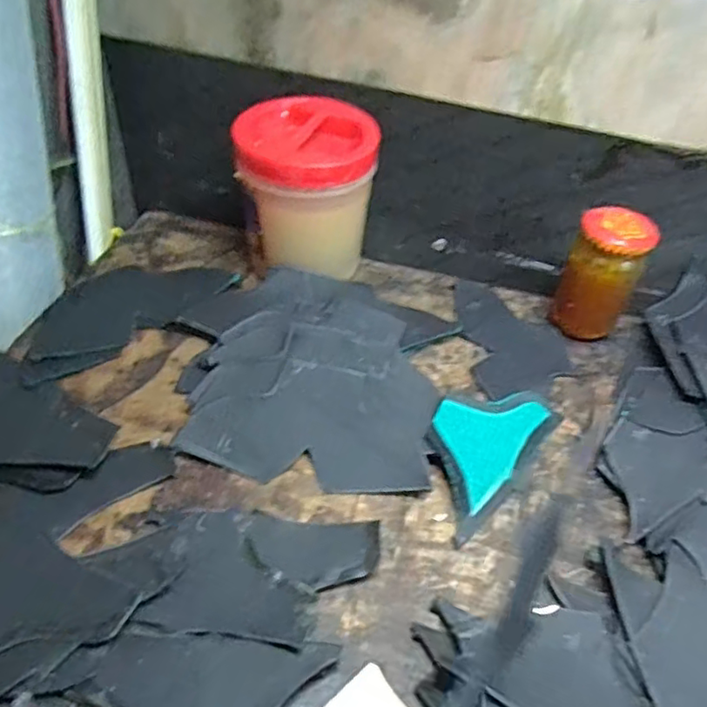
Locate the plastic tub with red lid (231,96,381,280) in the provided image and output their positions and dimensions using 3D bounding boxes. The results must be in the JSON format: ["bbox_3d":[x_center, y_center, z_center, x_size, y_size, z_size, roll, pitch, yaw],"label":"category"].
[{"bbox_3d":[-0.044,-0.139,0.576,0.115,0.144,0.107,3,44,-3],"label":"plastic tub with red lid"}]

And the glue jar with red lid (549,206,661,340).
[{"bbox_3d":[0.214,-0.063,0.547,0.059,0.112,0.054,3,44,-3],"label":"glue jar with red lid"}]

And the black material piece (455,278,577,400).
[{"bbox_3d":[0.137,-0.020,0.568,0.091,0.009,0.151,-8,46,-15],"label":"black material piece"}]

